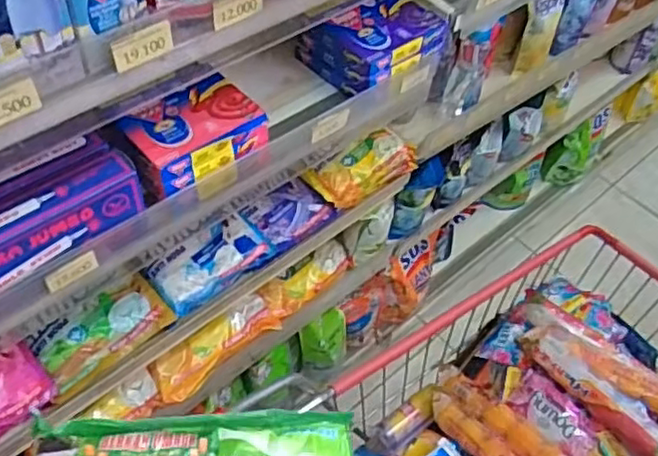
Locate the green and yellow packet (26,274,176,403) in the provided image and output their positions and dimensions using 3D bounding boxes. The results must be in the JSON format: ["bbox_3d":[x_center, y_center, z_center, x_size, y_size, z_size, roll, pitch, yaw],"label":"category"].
[{"bbox_3d":[-0.282,0.127,0.821,0.158,0.030,0.085,-33,62,-27],"label":"green and yellow packet"}]

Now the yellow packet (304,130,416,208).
[{"bbox_3d":[0.052,-0.091,1.020,0.174,0.046,0.070,-32,61,-26],"label":"yellow packet"}]

